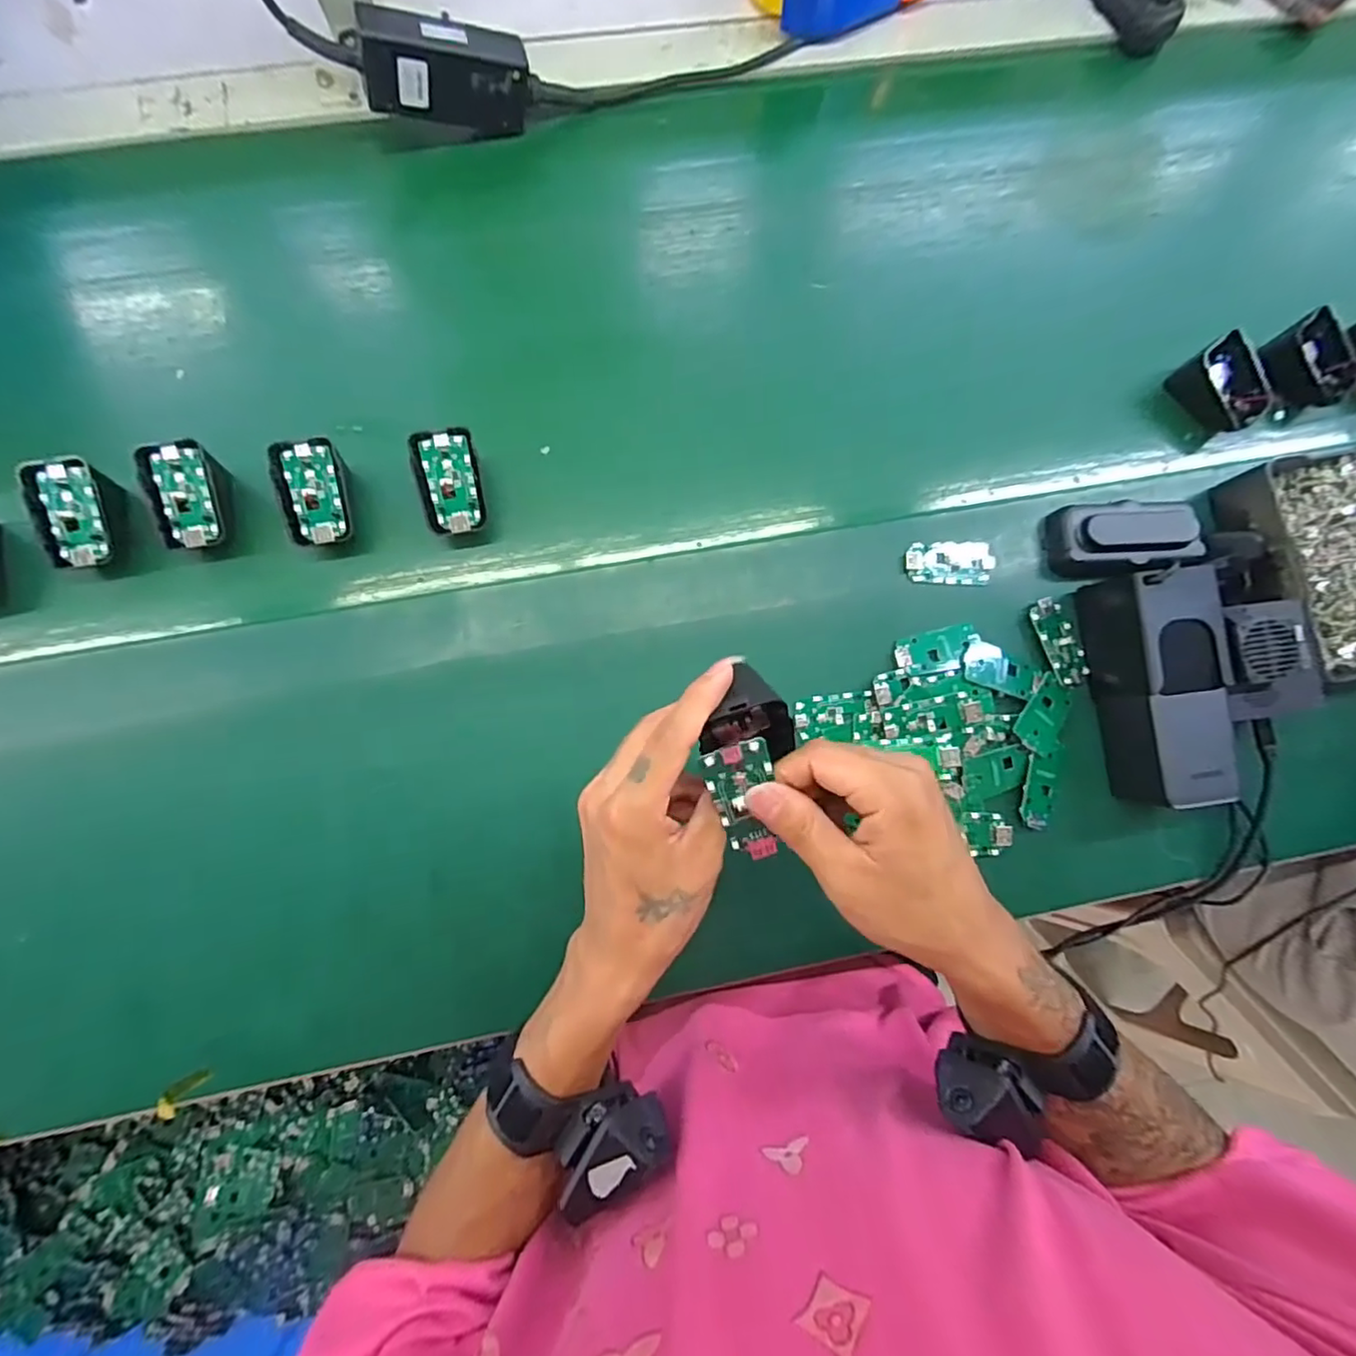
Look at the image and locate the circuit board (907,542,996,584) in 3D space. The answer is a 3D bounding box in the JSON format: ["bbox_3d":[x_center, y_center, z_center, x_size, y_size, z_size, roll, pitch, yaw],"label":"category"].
[{"bbox_3d":[0.200,-0.084,0.444,0.063,0.005,0.032,-3,81,-2],"label":"circuit board"}]

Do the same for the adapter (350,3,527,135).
[{"bbox_3d":[-0.172,-0.448,0.452,0.114,0.054,0.028,-12,81,-24],"label":"adapter"}]

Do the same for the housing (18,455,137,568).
[{"bbox_3d":[-0.403,-0.107,0.412,0.047,0.046,0.068,-4,81,-3],"label":"housing"}]

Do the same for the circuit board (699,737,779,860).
[{"bbox_3d":[0.030,0.058,0.287,0.031,0.010,0.061,-12,112,-4],"label":"circuit board"}]

